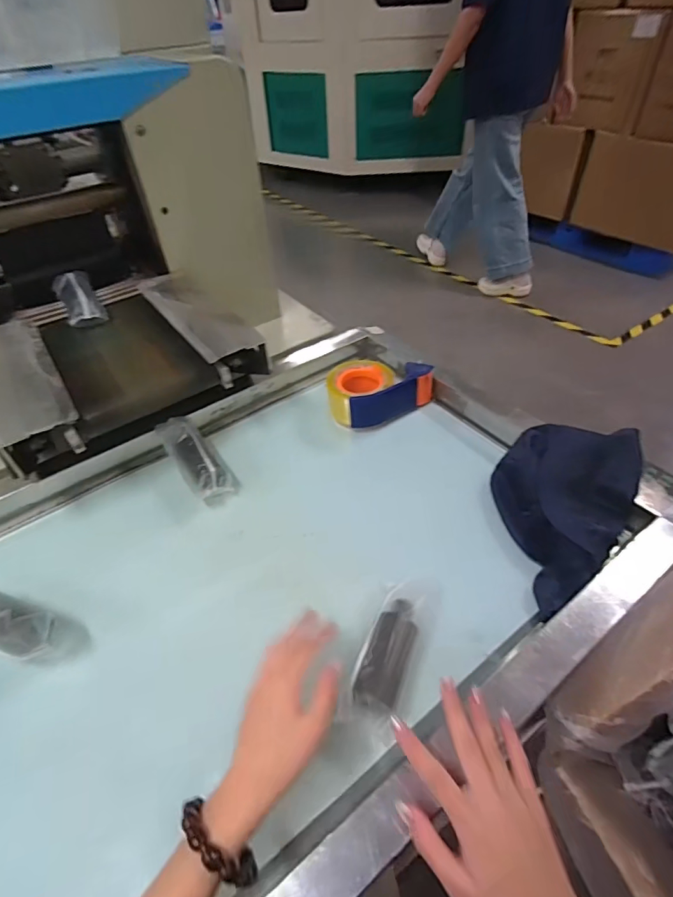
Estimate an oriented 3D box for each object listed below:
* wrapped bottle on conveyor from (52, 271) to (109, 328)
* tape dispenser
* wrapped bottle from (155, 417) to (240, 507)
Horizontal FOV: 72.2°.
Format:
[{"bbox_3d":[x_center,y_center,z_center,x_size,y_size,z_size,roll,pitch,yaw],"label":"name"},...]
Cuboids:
[{"bbox_3d":[-0.407,-0.239,0.728,0.054,0.047,0.134,-26,49,-20],"label":"wrapped bottle on conveyor"},{"bbox_3d":[0.066,-0.097,0.738,0.160,0.062,0.096,-21,47,-16],"label":"tape dispenser"},{"bbox_3d":[-0.200,0.008,0.653,0.061,0.055,0.160,-32,64,-25],"label":"wrapped bottle"}]

